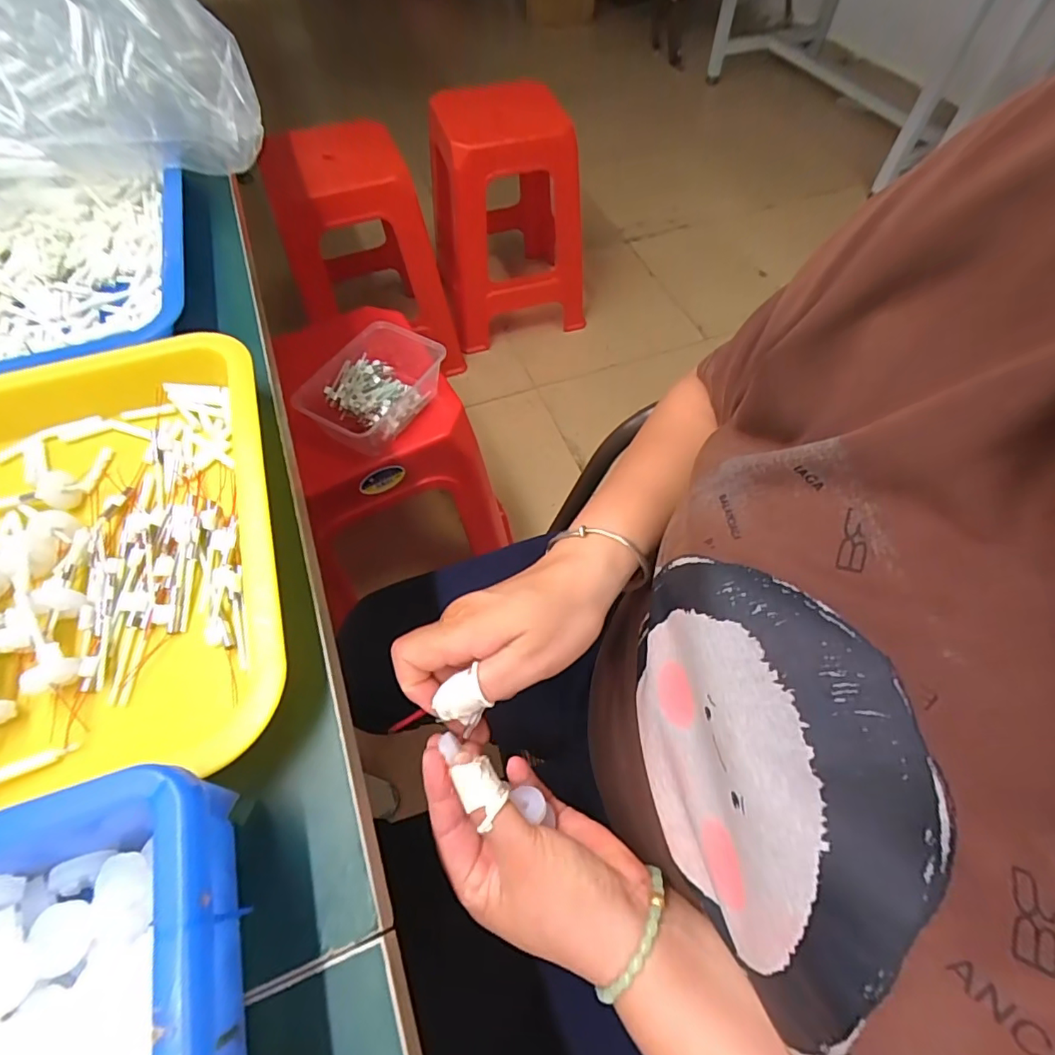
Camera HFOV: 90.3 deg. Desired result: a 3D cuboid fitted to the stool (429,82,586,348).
[{"bbox_3d":[-0.051,-0.746,1.296,0.343,0.456,0.343,-10,60,-5],"label":"stool"}]

